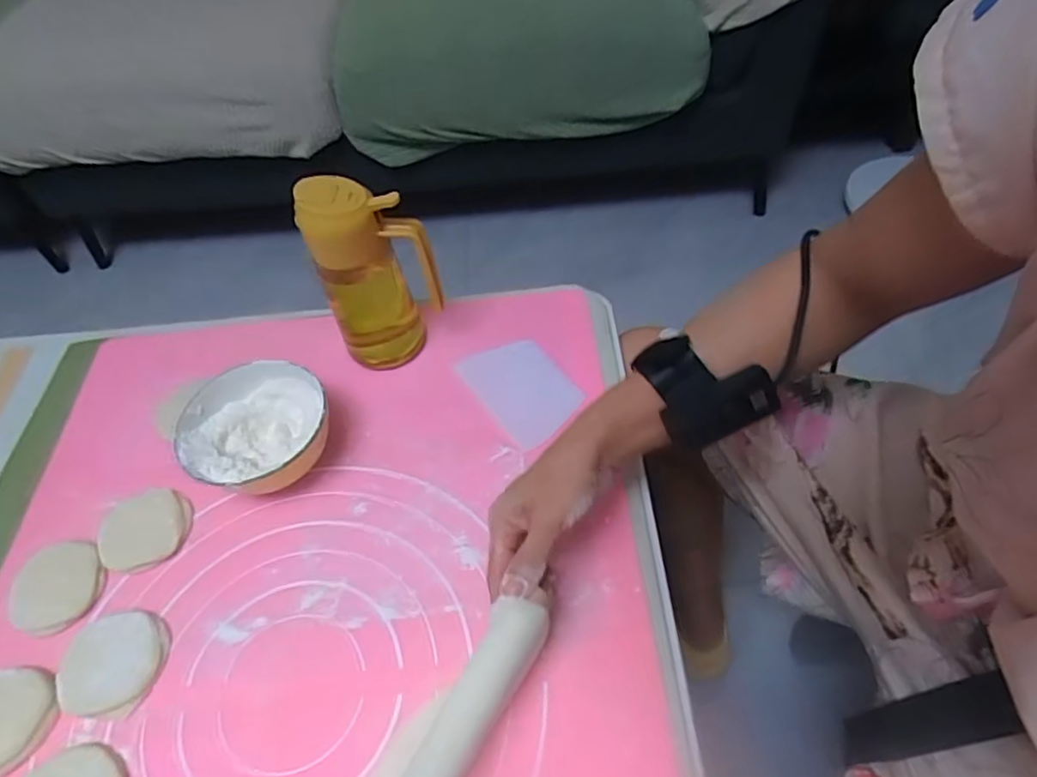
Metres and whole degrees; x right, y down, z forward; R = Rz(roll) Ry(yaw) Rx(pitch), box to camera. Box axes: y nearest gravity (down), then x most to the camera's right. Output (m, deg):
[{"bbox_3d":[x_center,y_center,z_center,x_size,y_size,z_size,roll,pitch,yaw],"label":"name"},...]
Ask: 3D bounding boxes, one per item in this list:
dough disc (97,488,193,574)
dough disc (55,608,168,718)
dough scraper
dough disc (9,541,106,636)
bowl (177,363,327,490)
[{"bbox_3d":[-0.302,0.115,0.498,0.071,0.017,0.060,-39,61,-22],"label":"dough disc"},{"bbox_3d":[-0.285,0.193,0.435,0.060,0.020,0.068,2,54,4],"label":"dough disc"},{"bbox_3d":[0.006,-0.003,0.565,0.082,0.007,0.110,-30,58,-22],"label":"dough scraper"},{"bbox_3d":[-0.359,0.153,0.478,0.065,0.009,0.071,-1,54,2],"label":"dough disc"},{"bbox_3d":[-0.211,0.043,0.515,0.118,0.068,0.112,-1,54,2],"label":"bowl"}]

